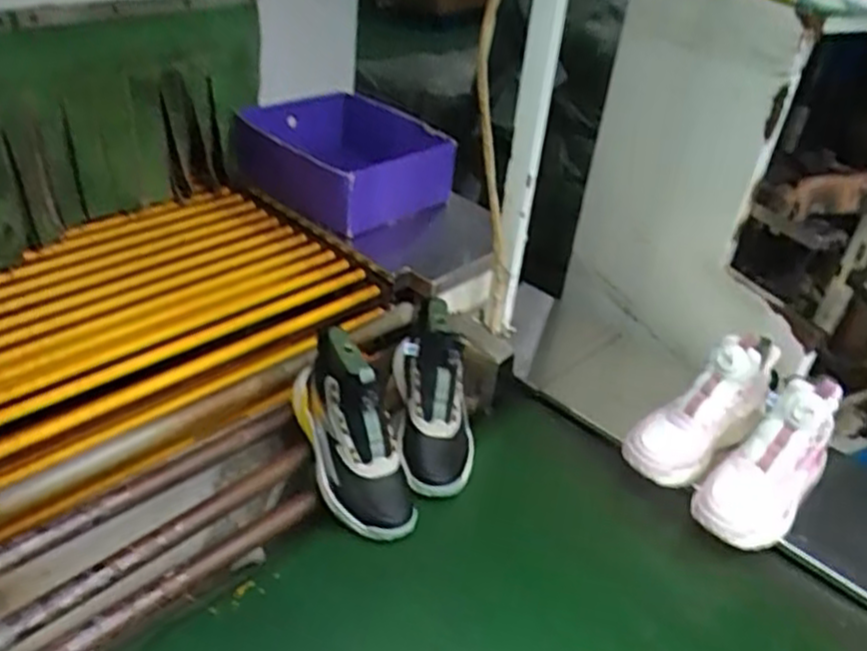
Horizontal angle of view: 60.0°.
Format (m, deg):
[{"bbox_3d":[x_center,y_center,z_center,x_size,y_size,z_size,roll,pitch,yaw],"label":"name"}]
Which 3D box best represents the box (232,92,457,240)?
[{"bbox_3d":[-0.165,-0.297,1.328,0.402,0.167,0.261,33,44,32],"label":"box"}]

